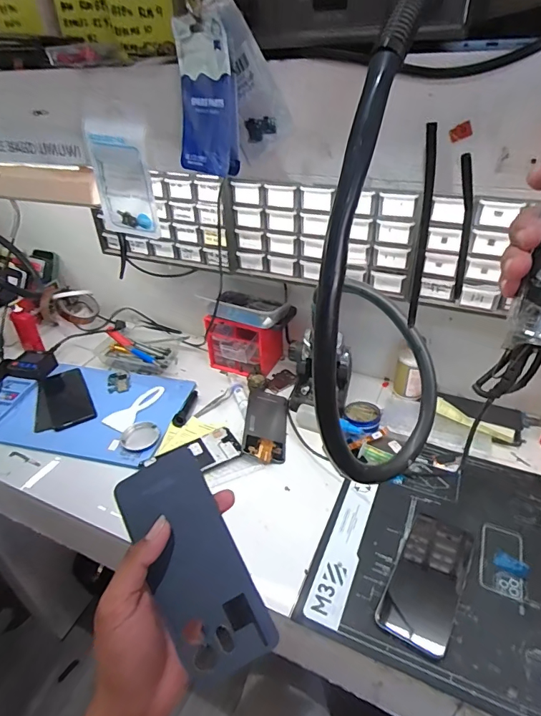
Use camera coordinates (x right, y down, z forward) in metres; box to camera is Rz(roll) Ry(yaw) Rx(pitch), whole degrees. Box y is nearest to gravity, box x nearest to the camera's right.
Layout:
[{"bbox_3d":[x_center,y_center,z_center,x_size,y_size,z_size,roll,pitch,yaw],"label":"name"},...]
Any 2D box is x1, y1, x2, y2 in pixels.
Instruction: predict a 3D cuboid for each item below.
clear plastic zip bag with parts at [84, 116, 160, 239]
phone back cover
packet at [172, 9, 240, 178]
[{"bbox_3d":[-0.172,-0.199,0.503,0.084,0.136,0.020,17,45,9],"label":"clear plastic zip bag with parts"},{"bbox_3d":[-0.061,0.159,0.338,0.070,0.010,0.163,-28,77,-4],"label":"phone back cover"},{"bbox_3d":[-0.060,-0.228,0.386,0.022,0.117,0.072,-26,41,-29],"label":"packet"}]

